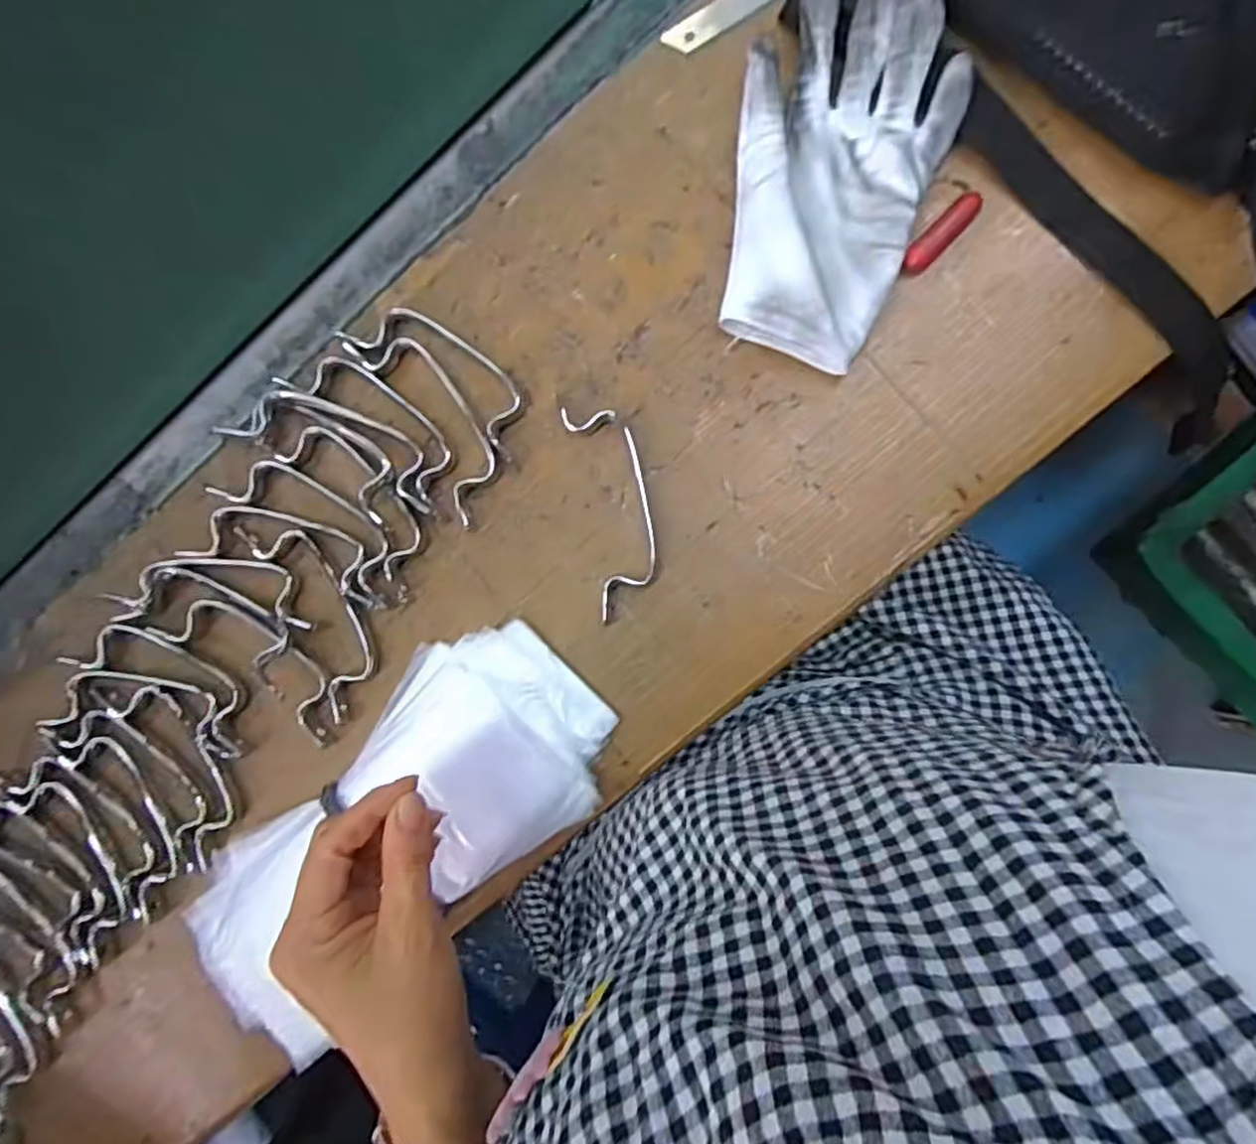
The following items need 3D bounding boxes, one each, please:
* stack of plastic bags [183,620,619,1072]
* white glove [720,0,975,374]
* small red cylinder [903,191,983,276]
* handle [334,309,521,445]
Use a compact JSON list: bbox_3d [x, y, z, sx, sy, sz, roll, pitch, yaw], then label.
[{"bbox_3d":[-0.134,0.144,0.402,0.267,0.024,0.127,-38,87,4],"label":"stack of plastic bags"},{"bbox_3d":[0.101,-0.204,0.366,0.103,0.035,0.173,21,95,7],"label":"white glove"},{"bbox_3d":[0.164,-0.177,0.371,0.013,0.007,0.050,45,97,4],"label":"small red cylinder"},{"bbox_3d":[-0.112,-0.122,0.412,0.114,0.010,0.038,36,96,5],"label":"handle"}]

